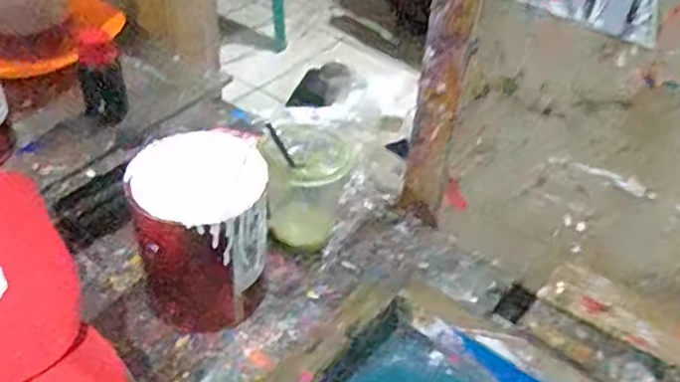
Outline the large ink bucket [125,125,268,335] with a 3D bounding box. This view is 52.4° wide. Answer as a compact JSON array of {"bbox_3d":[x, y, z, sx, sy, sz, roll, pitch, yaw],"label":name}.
[{"bbox_3d":[-0.117,0.033,0.580,0.100,0.123,0.107,-6,42,-13],"label":"large ink bucket"}]

